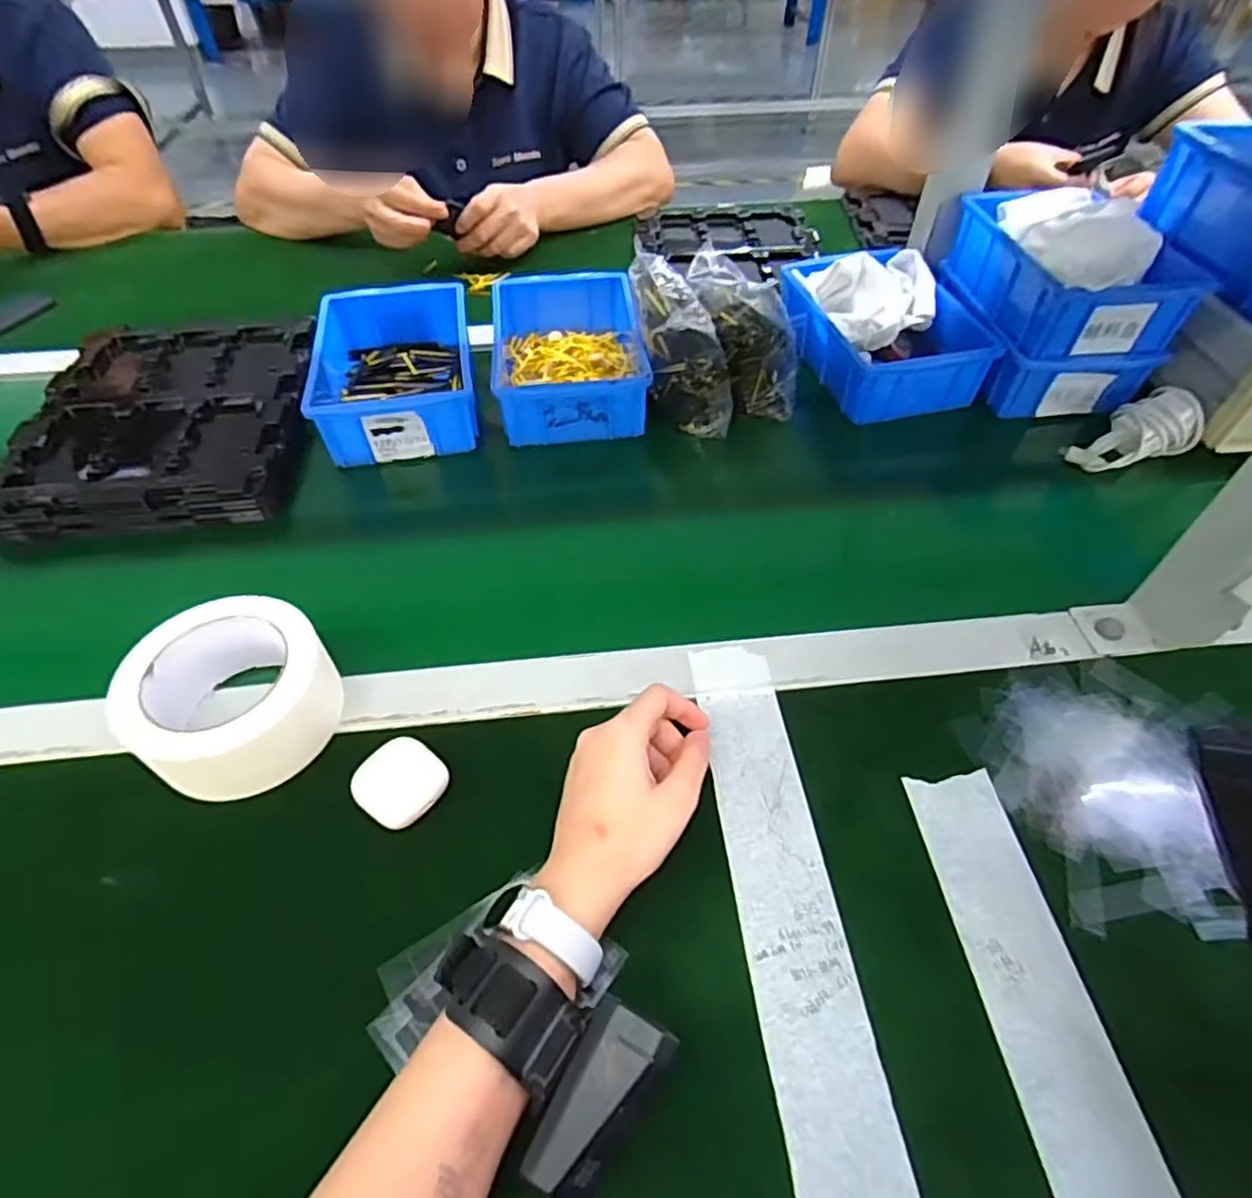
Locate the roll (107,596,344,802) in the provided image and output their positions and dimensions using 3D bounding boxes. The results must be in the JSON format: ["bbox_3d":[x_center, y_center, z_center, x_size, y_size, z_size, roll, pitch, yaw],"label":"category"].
[{"bbox_3d":[-0.234,0.057,0.412,0.106,0.061,0.110,34,57,25],"label":"roll"}]

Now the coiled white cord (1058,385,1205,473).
[{"bbox_3d":[0.439,-0.142,0.592,0.100,0.047,0.057,-20,53,-16],"label":"coiled white cord"}]

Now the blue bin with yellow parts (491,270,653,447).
[{"bbox_3d":[-0.058,-0.238,0.666,0.132,0.065,0.213,-5,50,-5],"label":"blue bin with yellow parts"}]

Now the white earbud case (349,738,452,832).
[{"bbox_3d":[-0.129,0.106,0.395,0.045,0.019,0.046,29,55,22],"label":"white earbud case"}]

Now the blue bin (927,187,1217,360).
[{"bbox_3d":[0.400,-0.306,0.640,0.139,0.090,0.207,-6,50,-5],"label":"blue bin"}]

